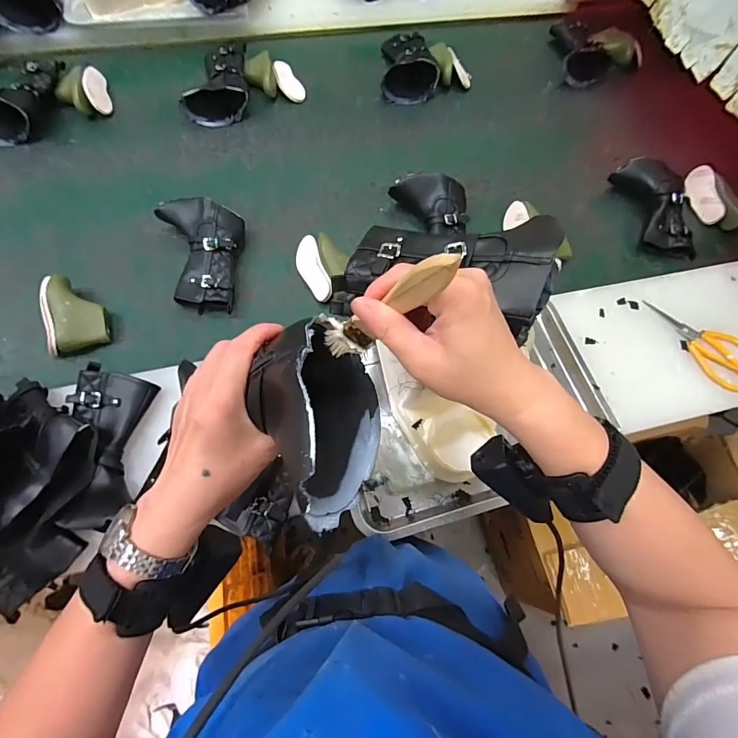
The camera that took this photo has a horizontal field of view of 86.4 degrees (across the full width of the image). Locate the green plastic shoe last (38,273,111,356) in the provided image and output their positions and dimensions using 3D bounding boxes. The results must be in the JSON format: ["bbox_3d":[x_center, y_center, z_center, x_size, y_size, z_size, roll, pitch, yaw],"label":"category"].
[{"bbox_3d":[-0.462,-0.089,0.620,0.084,0.047,0.123,-13,66,-8],"label":"green plastic shoe last"}]

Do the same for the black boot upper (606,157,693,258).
[{"bbox_3d":[0.567,-0.318,0.772,0.108,0.053,0.220,-10,68,-7],"label":"black boot upper"}]

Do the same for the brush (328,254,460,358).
[{"bbox_3d":[0.008,-0.031,0.237,0.025,0.141,0.012,33,65,-15],"label":"brush"}]

